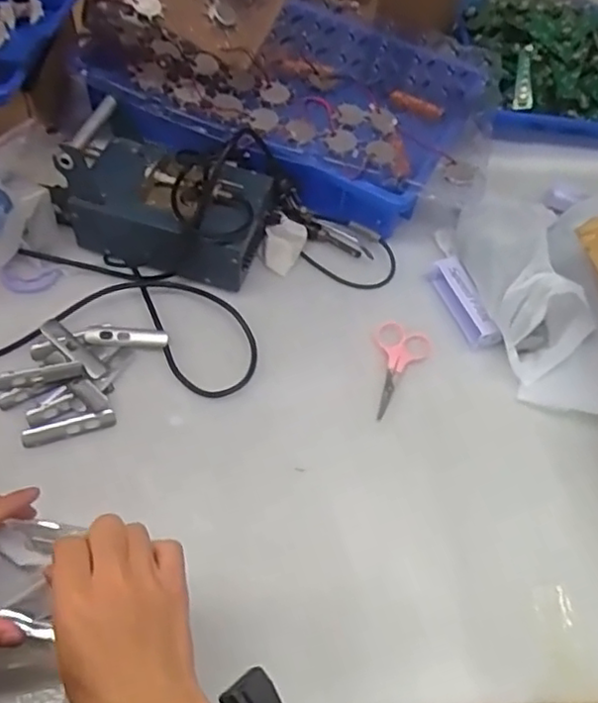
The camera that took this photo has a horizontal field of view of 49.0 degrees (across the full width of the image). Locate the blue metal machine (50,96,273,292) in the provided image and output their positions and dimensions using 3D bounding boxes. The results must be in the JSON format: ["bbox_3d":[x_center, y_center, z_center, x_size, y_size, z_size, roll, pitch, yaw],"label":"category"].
[{"bbox_3d":[-0.140,-0.154,0.665,0.211,0.098,0.119,14,58,3],"label":"blue metal machine"}]

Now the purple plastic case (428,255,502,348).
[{"bbox_3d":[0.170,-0.050,0.673,0.027,0.025,0.108,-18,64,-13],"label":"purple plastic case"}]

